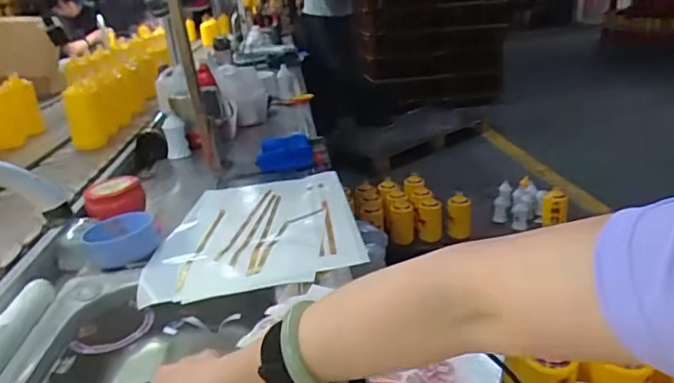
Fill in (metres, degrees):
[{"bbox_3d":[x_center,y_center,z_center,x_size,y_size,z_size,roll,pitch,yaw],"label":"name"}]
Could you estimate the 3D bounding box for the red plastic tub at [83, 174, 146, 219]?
[{"bbox_3d":[-0.424,0.005,0.964,0.095,0.062,0.115,-19,26,-32],"label":"red plastic tub"}]

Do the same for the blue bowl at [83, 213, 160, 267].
[{"bbox_3d":[-0.343,0.080,0.821,0.105,0.058,0.133,-12,24,-20],"label":"blue bowl"}]

